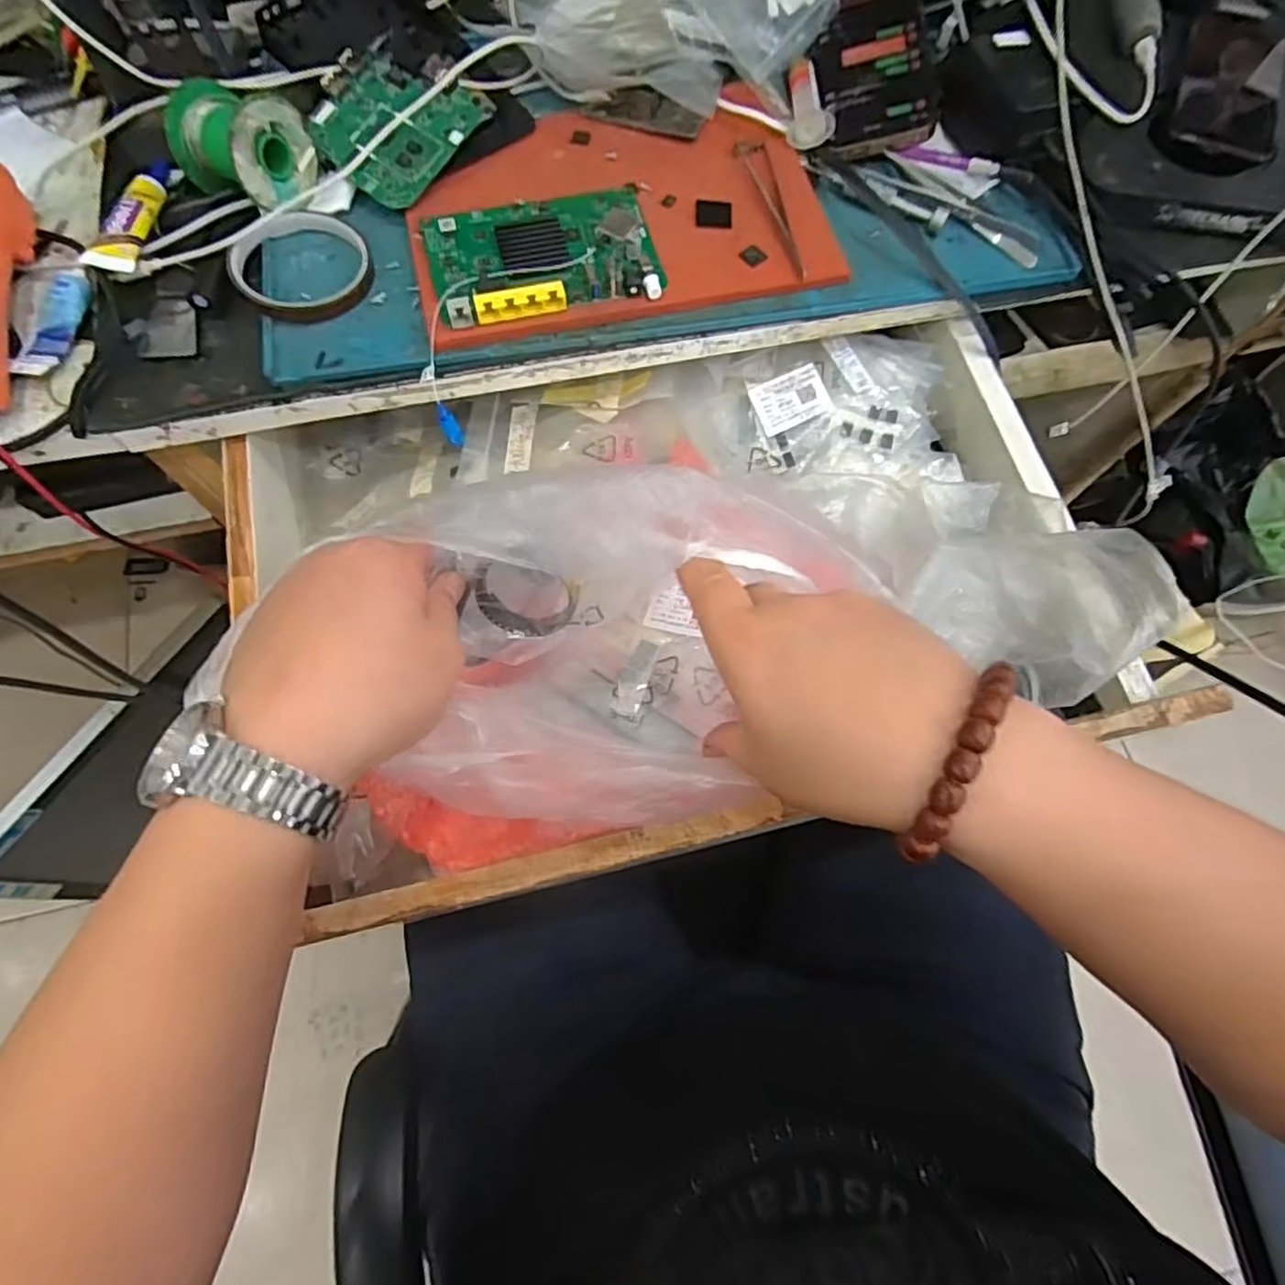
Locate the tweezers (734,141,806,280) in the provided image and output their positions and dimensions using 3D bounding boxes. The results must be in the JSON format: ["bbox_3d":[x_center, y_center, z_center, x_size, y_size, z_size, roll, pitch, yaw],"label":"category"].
[{"bbox_3d":[0.089,-0.298,0.462,0.022,0.009,0.125,-11,71,-5],"label":"tweezers"}]

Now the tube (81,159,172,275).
[{"bbox_3d":[-0.333,-0.280,0.440,0.026,0.023,0.100,-1,70,-2],"label":"tube"}]

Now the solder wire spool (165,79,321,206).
[{"bbox_3d":[-0.263,-0.328,0.441,0.076,0.050,0.062,28,73,9],"label":"solder wire spool"}]

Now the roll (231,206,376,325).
[{"bbox_3d":[-0.219,-0.243,0.433,0.083,0.017,0.077,0,70,-1],"label":"roll"}]

